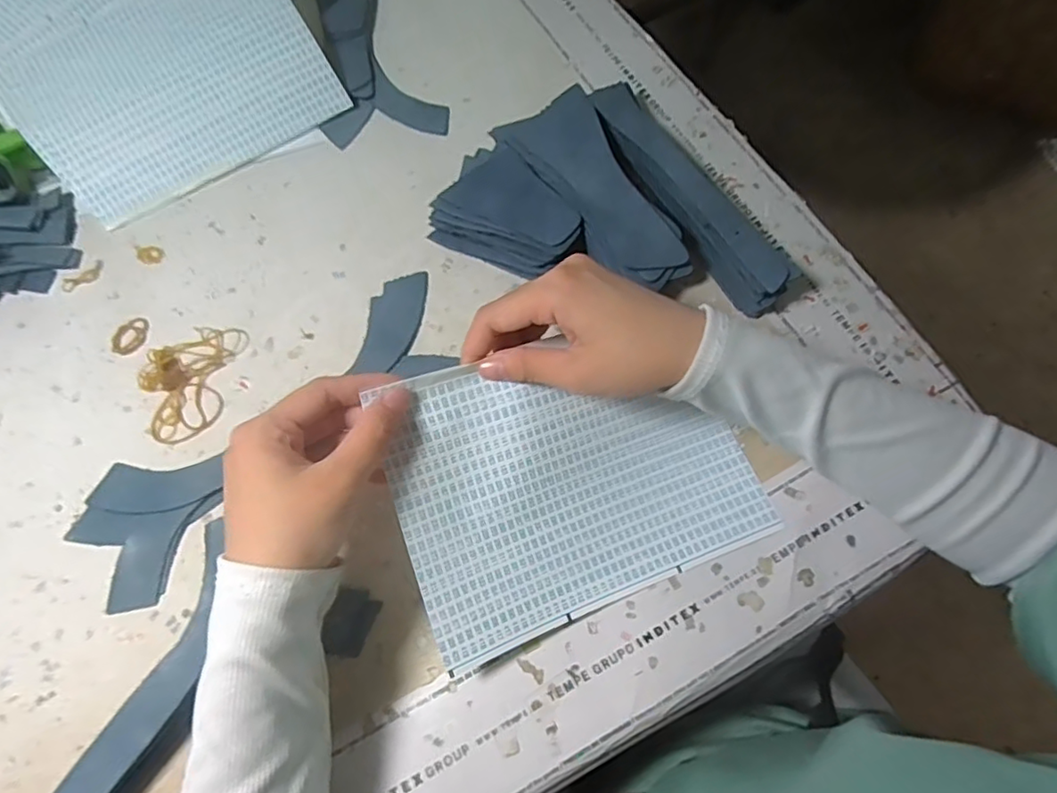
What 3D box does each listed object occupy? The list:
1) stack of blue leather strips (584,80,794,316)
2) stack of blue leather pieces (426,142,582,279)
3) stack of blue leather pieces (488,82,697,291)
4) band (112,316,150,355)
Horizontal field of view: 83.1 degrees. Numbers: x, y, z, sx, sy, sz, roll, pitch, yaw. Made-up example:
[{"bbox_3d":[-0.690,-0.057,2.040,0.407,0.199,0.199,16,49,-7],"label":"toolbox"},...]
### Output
[{"bbox_3d":[0.105,-0.137,0.402,0.025,0.039,0.190,-30,70,-9],"label":"stack of blue leather strips"},{"bbox_3d":[-0.012,-0.124,0.413,0.098,0.035,0.071,33,74,14],"label":"stack of blue leather pieces"},{"bbox_3d":[0.048,-0.136,0.411,0.064,0.034,0.161,-31,70,-9],"label":"stack of blue leather pieces"},{"bbox_3d":[-0.269,-0.041,0.404,0.023,0.004,0.028,24,72,11],"label":"band"}]

